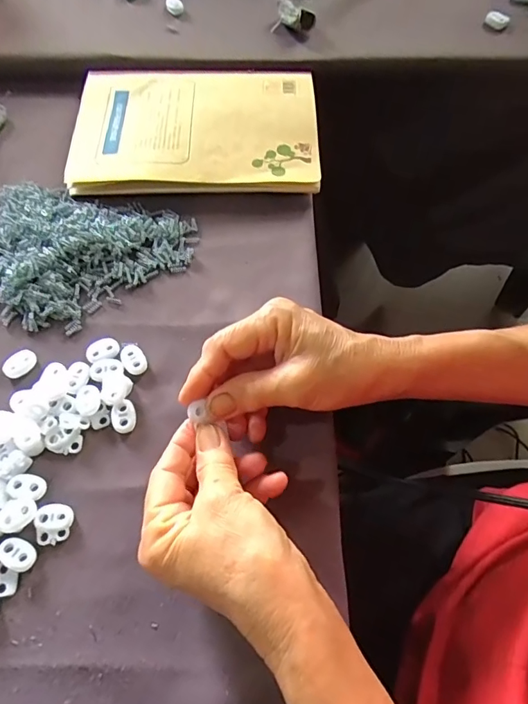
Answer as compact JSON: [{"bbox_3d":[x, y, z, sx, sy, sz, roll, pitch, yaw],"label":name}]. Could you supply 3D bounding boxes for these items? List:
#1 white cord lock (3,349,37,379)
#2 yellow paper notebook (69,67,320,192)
[{"bbox_3d":[-0.169,0.008,0.323,0.022,0.004,0.016,-37,70,-15],"label":"white cord lock"},{"bbox_3d":[-0.060,-0.198,0.400,0.204,0.013,0.147,-3,66,-1],"label":"yellow paper notebook"}]

